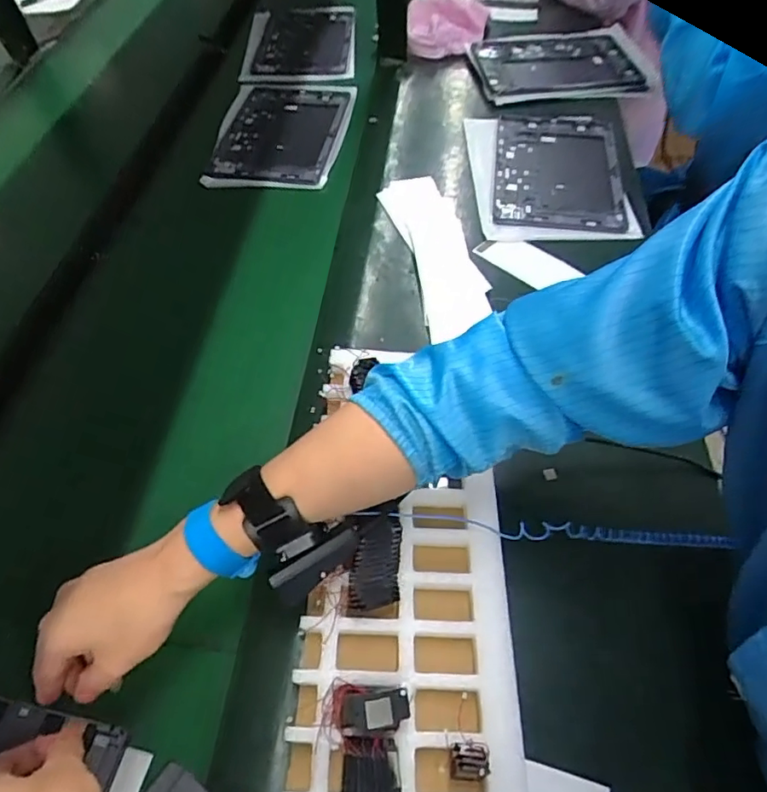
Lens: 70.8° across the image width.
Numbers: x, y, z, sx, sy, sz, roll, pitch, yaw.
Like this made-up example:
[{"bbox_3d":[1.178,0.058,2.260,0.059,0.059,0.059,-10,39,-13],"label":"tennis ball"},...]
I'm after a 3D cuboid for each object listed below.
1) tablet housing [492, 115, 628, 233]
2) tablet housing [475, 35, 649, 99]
[{"bbox_3d":[0.238,-0.321,0.752,0.164,0.015,0.258,4,54,7],"label":"tablet housing"},{"bbox_3d":[0.285,-0.565,0.915,0.257,0.022,0.177,-6,58,2],"label":"tablet housing"}]

